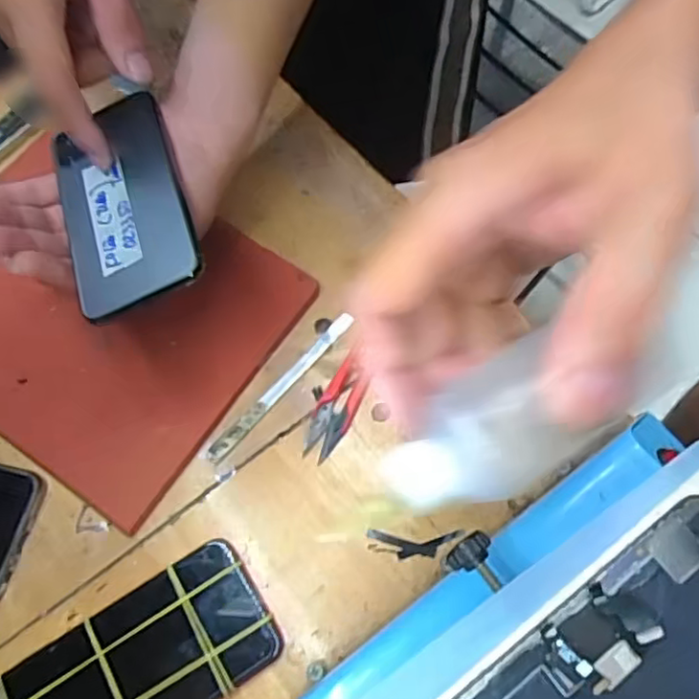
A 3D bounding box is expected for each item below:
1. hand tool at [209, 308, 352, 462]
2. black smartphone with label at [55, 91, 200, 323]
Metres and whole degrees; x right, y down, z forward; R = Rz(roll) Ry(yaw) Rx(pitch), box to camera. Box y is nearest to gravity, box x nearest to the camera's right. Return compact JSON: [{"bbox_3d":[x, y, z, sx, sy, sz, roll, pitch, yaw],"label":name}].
[{"bbox_3d":[-0.044,0.024,0.411,0.010,0.004,0.129,38,72,16],"label":"hand tool"},{"bbox_3d":[-0.126,-0.081,0.349,0.065,0.014,0.136,-19,67,-8],"label":"black smartphone with label"}]

